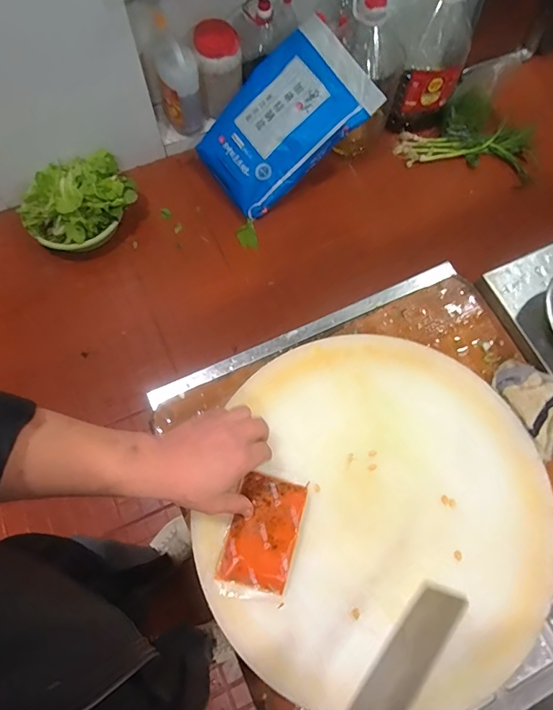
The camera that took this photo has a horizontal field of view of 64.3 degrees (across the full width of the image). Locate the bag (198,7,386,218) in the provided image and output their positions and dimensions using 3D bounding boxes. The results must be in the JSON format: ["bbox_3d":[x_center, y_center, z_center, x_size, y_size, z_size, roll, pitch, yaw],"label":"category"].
[{"bbox_3d":[0.017,-0.790,1.498,0.577,0.093,0.383,-38,89,19],"label":"bag"}]

